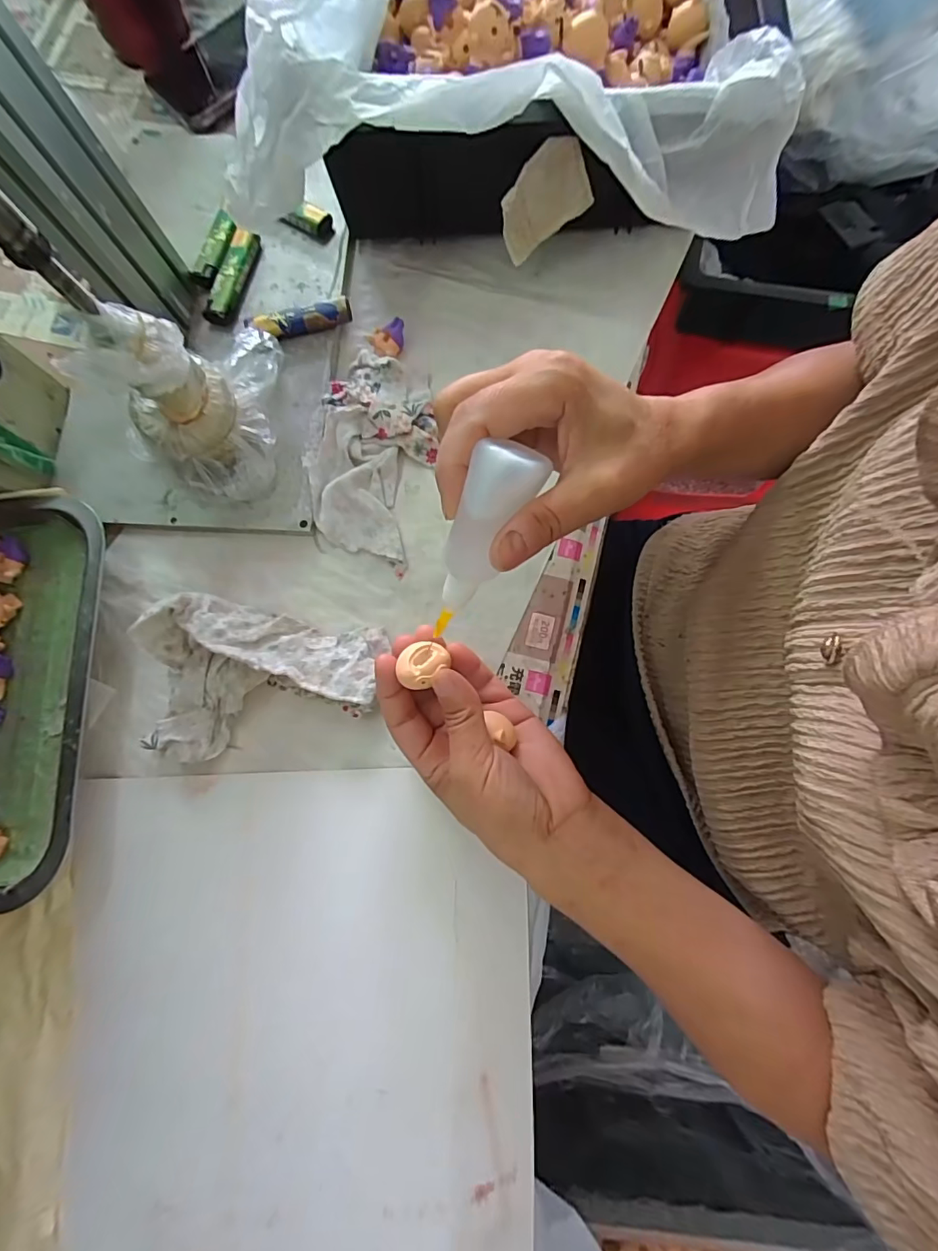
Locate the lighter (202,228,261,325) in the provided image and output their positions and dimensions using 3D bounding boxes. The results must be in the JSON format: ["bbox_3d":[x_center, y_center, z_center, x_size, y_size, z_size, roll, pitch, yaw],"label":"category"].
[{"bbox_3d":[-0.185,-0.272,0.386,0.022,0.016,0.077,15,78,5],"label":"lighter"}]

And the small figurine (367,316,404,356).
[{"bbox_3d":[-0.061,-0.218,0.377,0.027,0.016,0.021,-23,77,-3],"label":"small figurine"}]

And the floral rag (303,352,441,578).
[{"bbox_3d":[-0.071,-0.125,0.354,0.085,0.020,0.146,12,78,5],"label":"floral rag"}]

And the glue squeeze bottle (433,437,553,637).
[{"bbox_3d":[0.003,-0.035,0.232,0.026,0.098,0.025,31,40,7],"label":"glue squeeze bottle"}]

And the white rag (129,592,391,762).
[{"bbox_3d":[-0.134,0.031,0.323,0.156,0.039,0.105,-3,77,1],"label":"white rag"}]

